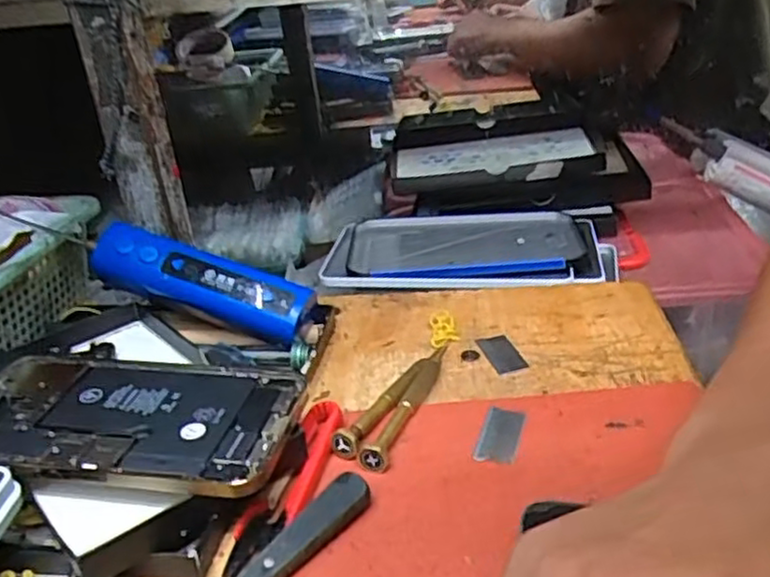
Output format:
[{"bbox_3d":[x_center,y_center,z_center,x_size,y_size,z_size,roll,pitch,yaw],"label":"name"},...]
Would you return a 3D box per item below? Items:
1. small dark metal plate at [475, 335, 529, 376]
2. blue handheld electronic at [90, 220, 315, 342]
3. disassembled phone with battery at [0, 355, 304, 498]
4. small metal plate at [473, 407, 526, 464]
[{"bbox_3d":[0.068,0.037,0.408,0.020,0.004,0.040,-10,27,-10],"label":"small dark metal plate"},{"bbox_3d":[-0.109,-0.004,0.414,0.133,0.031,0.029,18,31,7],"label":"blue handheld electronic"},{"bbox_3d":[-0.119,0.057,0.316,0.155,0.004,0.081,2,29,10],"label":"disassembled phone with battery"},{"bbox_3d":[0.055,0.069,0.331,0.019,0.004,0.038,6,29,21],"label":"small metal plate"}]

